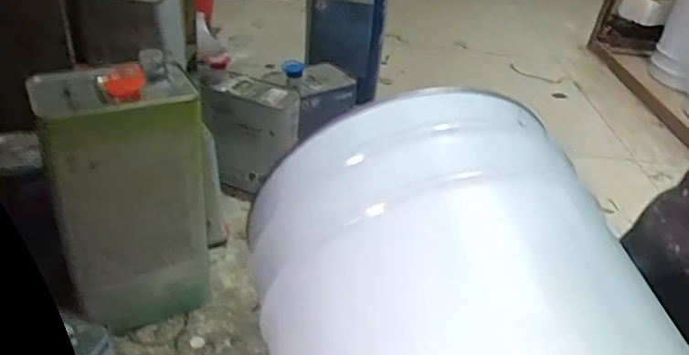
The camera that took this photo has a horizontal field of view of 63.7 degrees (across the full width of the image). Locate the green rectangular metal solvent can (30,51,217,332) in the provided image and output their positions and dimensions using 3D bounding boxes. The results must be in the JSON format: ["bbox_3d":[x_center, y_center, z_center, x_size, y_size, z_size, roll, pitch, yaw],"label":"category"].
[{"bbox_3d":[-0.262,0.033,0.688,0.163,0.337,0.108,-15,39,-30],"label":"green rectangular metal solvent can"}]

